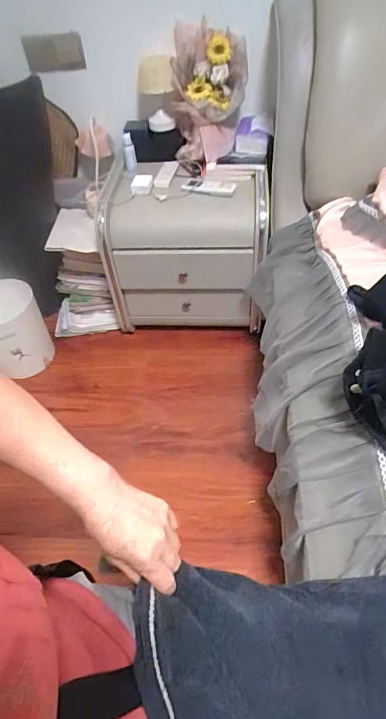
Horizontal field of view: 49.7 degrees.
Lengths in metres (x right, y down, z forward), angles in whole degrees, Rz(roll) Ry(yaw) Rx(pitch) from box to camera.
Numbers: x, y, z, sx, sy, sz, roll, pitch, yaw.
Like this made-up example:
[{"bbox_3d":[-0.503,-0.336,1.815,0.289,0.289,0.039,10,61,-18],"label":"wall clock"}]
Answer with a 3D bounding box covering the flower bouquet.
[{"bbox_3d":[0.046,-0.748,1.178,0.205,0.346,0.248,-2,49,4],"label":"flower bouquet"}]

